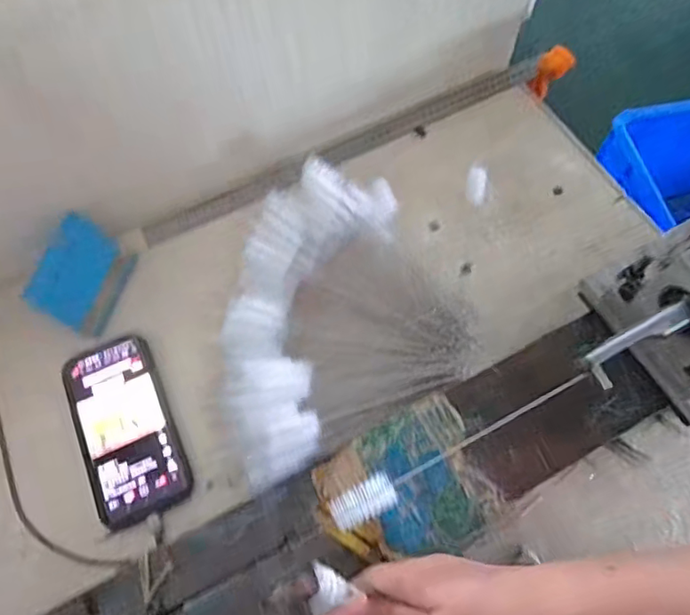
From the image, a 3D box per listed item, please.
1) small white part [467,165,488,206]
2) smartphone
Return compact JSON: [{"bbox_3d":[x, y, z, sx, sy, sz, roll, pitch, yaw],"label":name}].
[{"bbox_3d":[0.145,-0.134,0.602,0.021,0.005,0.044,5,82,3],"label":"small white part"},{"bbox_3d":[-0.198,0.105,0.494,0.080,0.008,0.167,-23,68,-9],"label":"smartphone"}]

